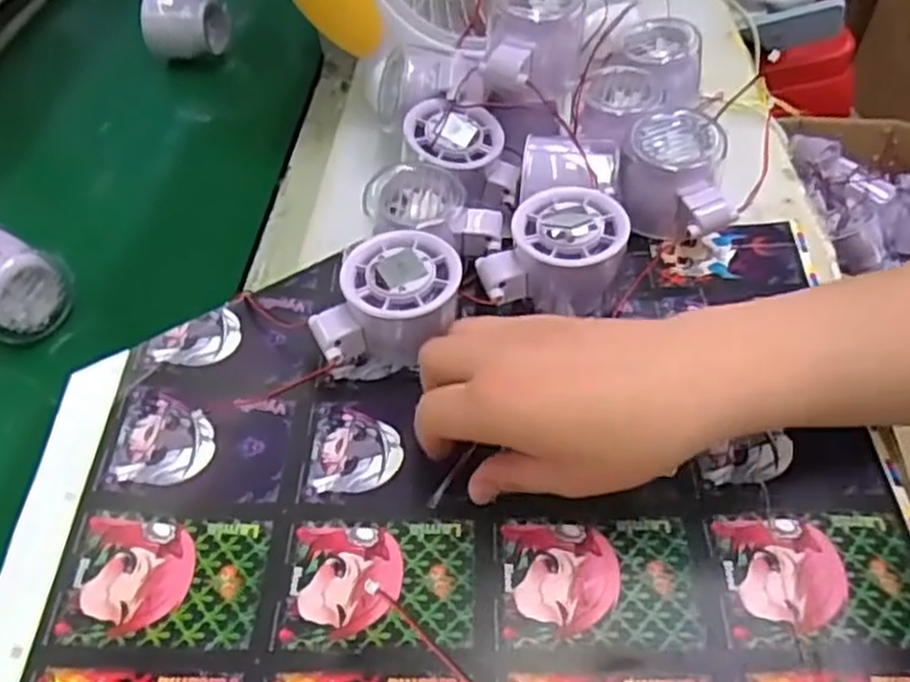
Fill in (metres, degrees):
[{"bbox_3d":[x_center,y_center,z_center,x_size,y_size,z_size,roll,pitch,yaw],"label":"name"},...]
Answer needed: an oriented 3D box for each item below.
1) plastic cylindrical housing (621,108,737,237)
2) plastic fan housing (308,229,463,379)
[{"bbox_3d":[0.129,-0.094,0.443,0.063,0.058,0.079,6,50,9],"label":"plastic cylindrical housing"},{"bbox_3d":[-0.033,-0.016,0.389,0.072,0.056,0.057,-2,49,3],"label":"plastic fan housing"}]

